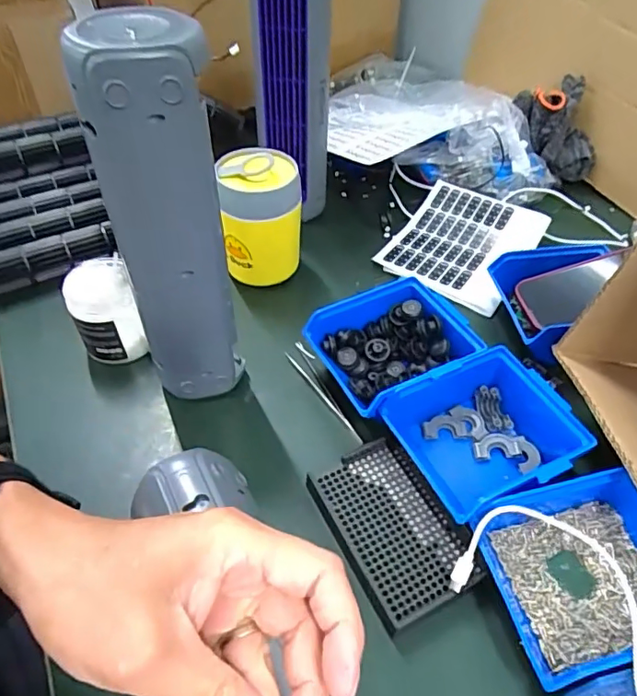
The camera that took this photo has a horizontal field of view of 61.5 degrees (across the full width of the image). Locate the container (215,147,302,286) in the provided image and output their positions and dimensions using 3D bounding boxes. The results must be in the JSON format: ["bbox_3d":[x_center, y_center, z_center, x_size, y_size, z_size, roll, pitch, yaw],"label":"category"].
[{"bbox_3d":[-0.066,-0.138,0.611,0.088,0.143,0.090,-3,49,-3],"label":"container"}]

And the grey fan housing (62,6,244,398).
[{"bbox_3d":[-0.115,-0.080,0.428,0.085,0.312,0.082,-26,54,-22],"label":"grey fan housing"}]

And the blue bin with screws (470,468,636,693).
[{"bbox_3d":[0.191,0.160,0.376,0.135,0.062,0.118,-10,50,-10],"label":"blue bin with screws"}]

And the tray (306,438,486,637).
[{"bbox_3d":[0.057,0.139,0.421,0.086,0.018,0.132,-23,53,-19],"label":"tray"}]

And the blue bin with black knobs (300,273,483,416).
[{"bbox_3d":[0.072,0.001,0.516,0.141,0.059,0.118,-24,53,-21],"label":"blue bin with black knobs"}]

